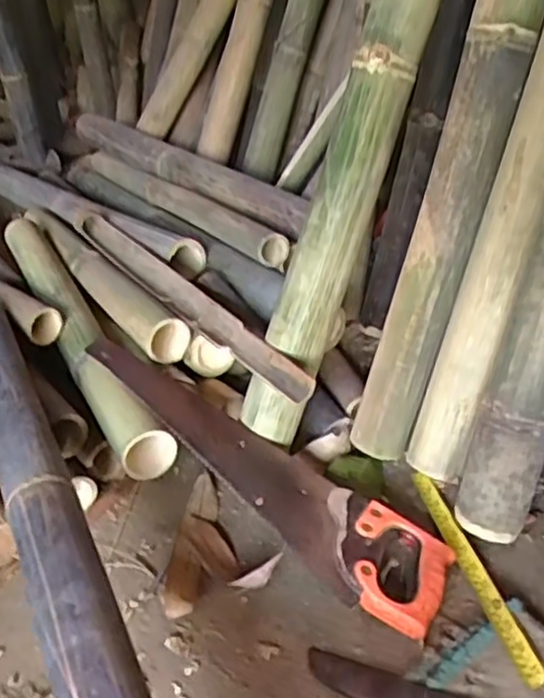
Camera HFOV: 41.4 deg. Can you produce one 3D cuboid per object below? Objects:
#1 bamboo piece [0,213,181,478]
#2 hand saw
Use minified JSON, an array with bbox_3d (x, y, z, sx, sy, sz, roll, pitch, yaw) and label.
[{"bbox_3d":[-0.293,-0.040,1.042,0.069,0.079,0.649,-19,36,-22],"label":"bamboo piece"},{"bbox_3d":[-0.022,0.123,0.820,0.501,0.024,0.118,34,47,25],"label":"hand saw"}]

